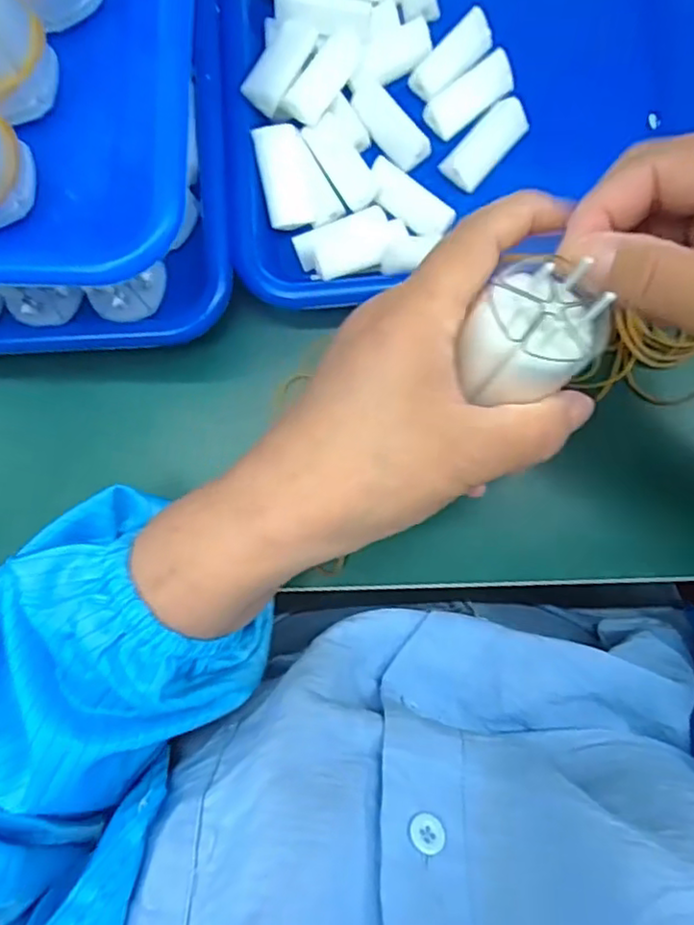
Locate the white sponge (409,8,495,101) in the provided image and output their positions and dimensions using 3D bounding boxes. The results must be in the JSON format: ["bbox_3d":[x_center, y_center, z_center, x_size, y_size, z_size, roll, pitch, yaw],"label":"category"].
[{"bbox_3d":[0.052,-0.202,0.323,0.019,0.009,0.049,43,87,6],"label":"white sponge"}]

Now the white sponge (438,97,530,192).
[{"bbox_3d":[0.069,-0.157,0.321,0.021,0.009,0.050,42,87,6],"label":"white sponge"}]

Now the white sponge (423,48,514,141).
[{"bbox_3d":[0.061,-0.182,0.323,0.048,0.009,0.020,-37,84,-2],"label":"white sponge"}]

